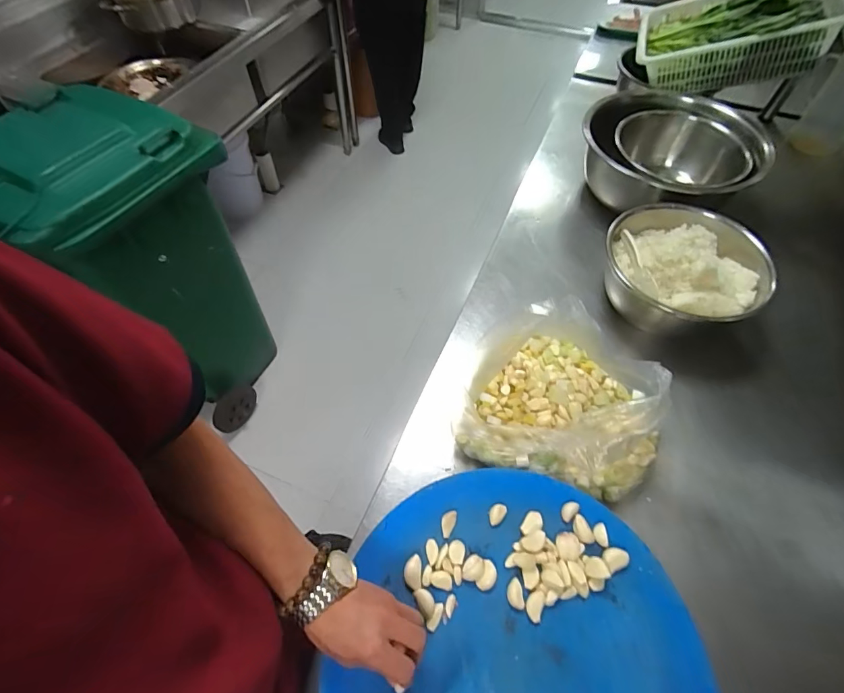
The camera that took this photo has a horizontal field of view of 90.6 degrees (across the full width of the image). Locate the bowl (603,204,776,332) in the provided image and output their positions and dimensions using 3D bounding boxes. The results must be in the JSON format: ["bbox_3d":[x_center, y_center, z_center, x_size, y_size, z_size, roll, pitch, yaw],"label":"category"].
[{"bbox_3d":[0.461,-0.132,0.747,0.255,0.130,0.240,0,57,0],"label":"bowl"}]

